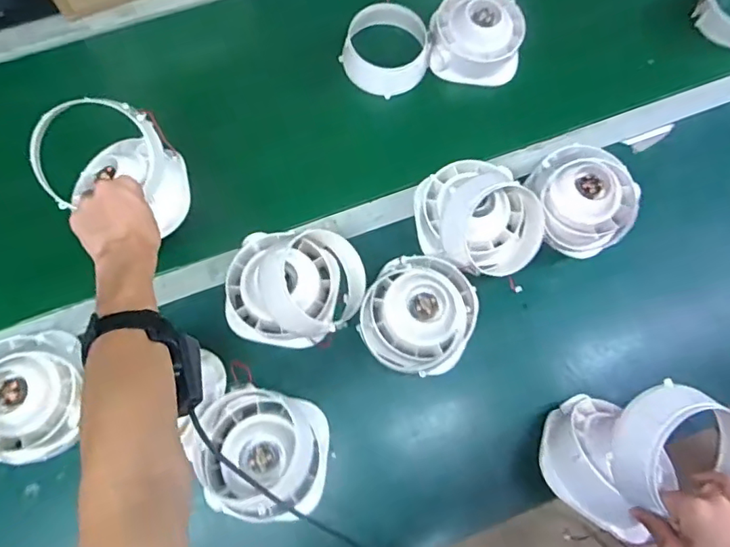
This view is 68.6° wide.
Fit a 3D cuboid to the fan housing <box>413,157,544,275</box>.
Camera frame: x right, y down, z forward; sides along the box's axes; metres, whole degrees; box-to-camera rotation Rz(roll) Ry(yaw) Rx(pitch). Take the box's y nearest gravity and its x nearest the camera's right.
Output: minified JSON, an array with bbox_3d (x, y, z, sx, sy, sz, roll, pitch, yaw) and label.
[{"bbox_3d":[0.147,-0.072,0.701,0.142,0.086,0.155,1,74,-2],"label":"fan housing"}]

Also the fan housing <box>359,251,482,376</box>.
[{"bbox_3d":[0.067,0.051,0.671,0.132,0.059,0.143,1,74,-2],"label":"fan housing"}]

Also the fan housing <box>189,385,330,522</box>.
[{"bbox_3d":[-0.112,0.206,0.610,0.135,0.076,0.143,2,74,-1],"label":"fan housing"}]

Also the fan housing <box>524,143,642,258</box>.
[{"bbox_3d":[0.289,-0.098,0.720,0.130,0.065,0.141,1,74,-2],"label":"fan housing"}]

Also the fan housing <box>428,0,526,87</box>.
[{"bbox_3d":[0.166,-0.356,0.797,0.133,0.061,0.130,1,74,-2],"label":"fan housing"}]

